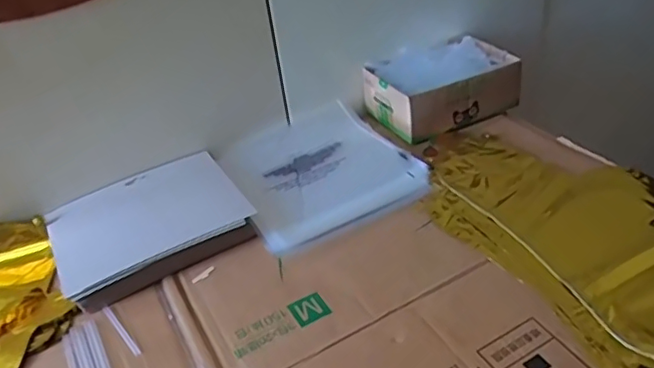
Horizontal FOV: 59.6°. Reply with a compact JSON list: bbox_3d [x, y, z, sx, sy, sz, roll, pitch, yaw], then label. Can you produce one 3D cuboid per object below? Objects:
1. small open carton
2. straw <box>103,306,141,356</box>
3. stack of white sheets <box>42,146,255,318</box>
[{"bbox_3d":[0.157,-0.137,0.789,0.177,0.064,0.125,-19,38,-15],"label":"small open carton"},{"bbox_3d":[-0.197,0.139,0.547,0.007,0.004,0.078,-31,42,-29],"label":"straw"},{"bbox_3d":[-0.200,0.044,0.646,0.202,0.029,0.159,-23,39,-20],"label":"stack of white sheets"}]

